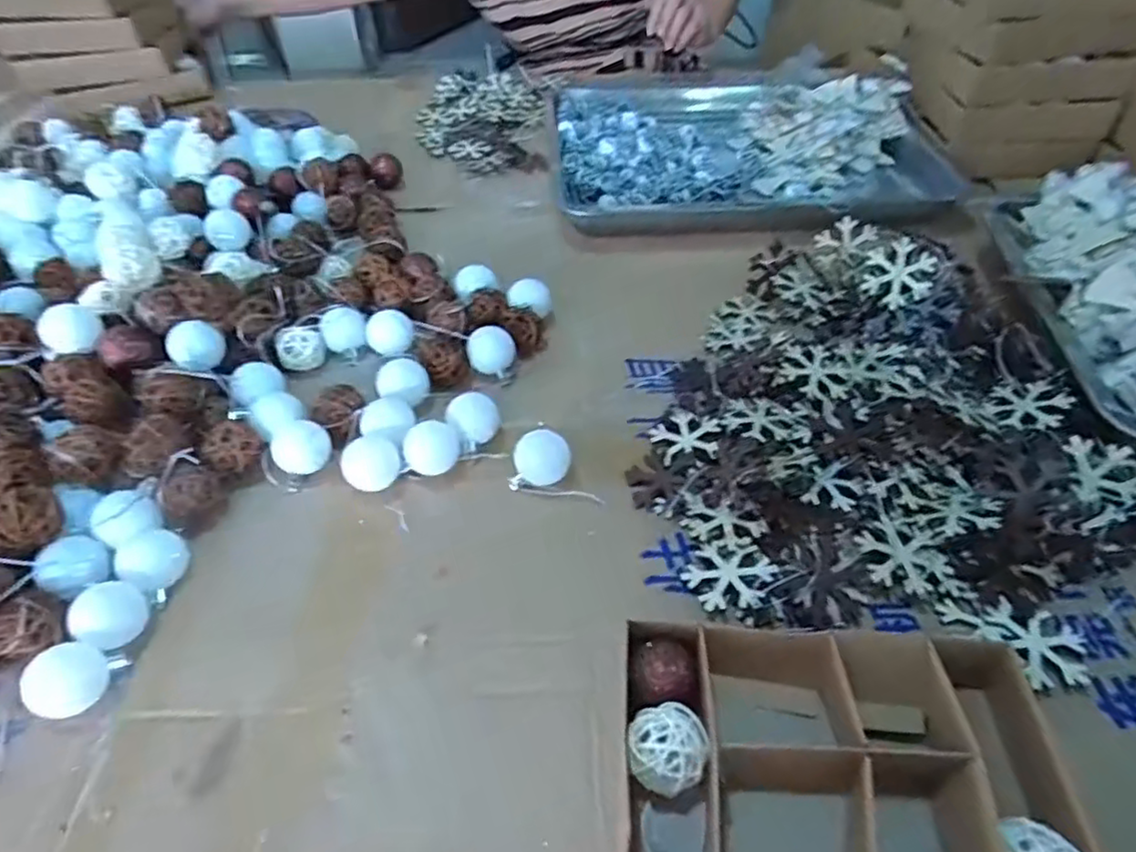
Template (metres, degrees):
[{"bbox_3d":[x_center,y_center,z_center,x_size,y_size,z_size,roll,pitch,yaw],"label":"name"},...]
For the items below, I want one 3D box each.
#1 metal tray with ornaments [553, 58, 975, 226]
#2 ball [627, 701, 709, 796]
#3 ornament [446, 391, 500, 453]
[{"bbox_3d":[0.204,-0.332,0.783,0.441,0.069,0.355,0,46,-2],"label":"metal tray with ornaments"},{"bbox_3d":[0.049,0.164,0.338,0.037,0.036,0.038,1,46,-1],"label":"ball"},{"bbox_3d":[-0.070,-0.001,0.501,0.037,0.036,0.033,-6,47,-9],"label":"ornament"}]

